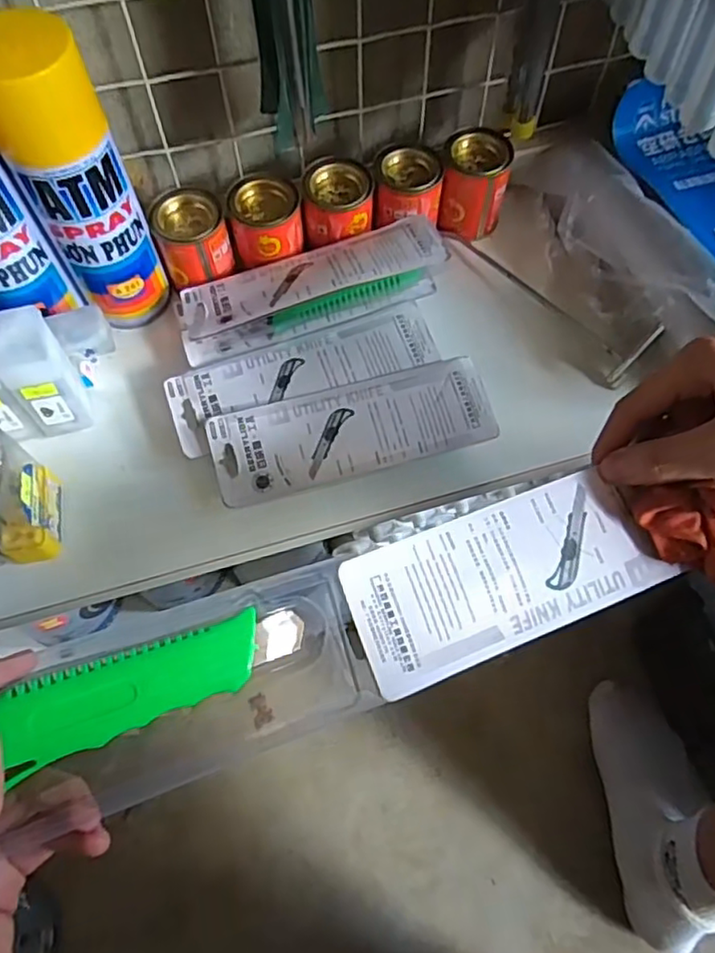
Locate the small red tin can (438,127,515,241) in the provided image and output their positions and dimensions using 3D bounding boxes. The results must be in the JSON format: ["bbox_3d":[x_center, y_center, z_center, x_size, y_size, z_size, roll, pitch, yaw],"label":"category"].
[{"bbox_3d":[0.096,-0.239,0.521,0.051,0.064,0.048,-1,62,2],"label":"small red tin can"}]

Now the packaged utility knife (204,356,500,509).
[{"bbox_3d":[-0.004,-0.033,0.447,0.192,0.017,0.066,-14,62,-5],"label":"packaged utility knife"}]

